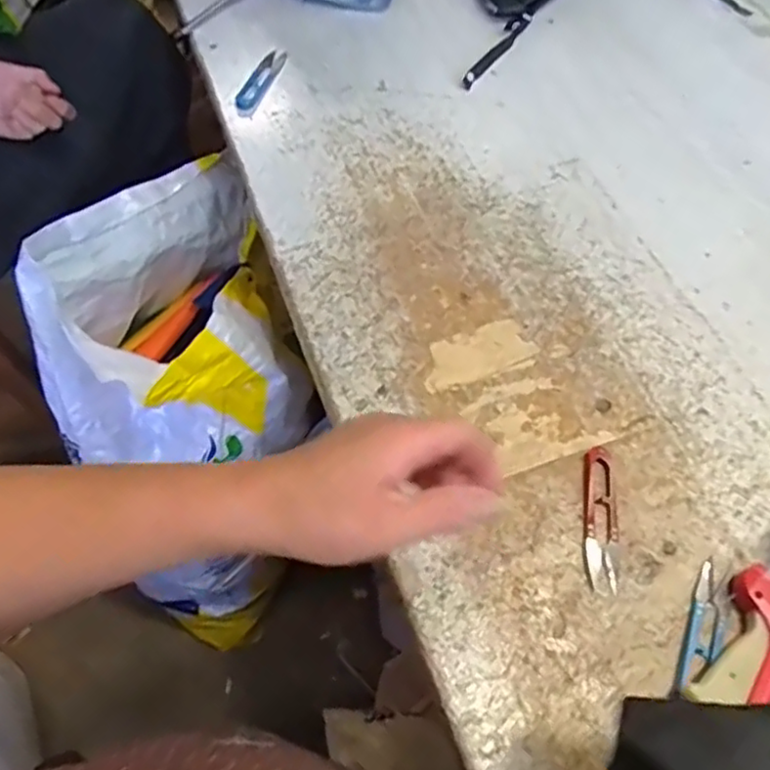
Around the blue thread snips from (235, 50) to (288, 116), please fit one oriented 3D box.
[{"bbox_3d":[-0.145,-0.362,0.774,0.026,0.009,0.123,18,60,6],"label":"blue thread snips"}]

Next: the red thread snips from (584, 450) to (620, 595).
[{"bbox_3d":[0.175,0.104,0.523,0.025,0.009,0.114,9,59,1],"label":"red thread snips"}]

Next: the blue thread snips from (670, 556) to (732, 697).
[{"bbox_3d":[0.239,0.182,0.487,0.026,0.005,0.106,24,61,10],"label":"blue thread snips"}]

